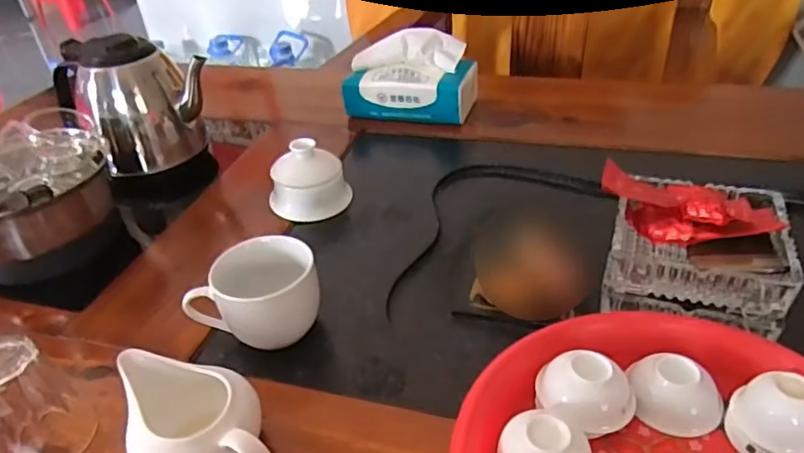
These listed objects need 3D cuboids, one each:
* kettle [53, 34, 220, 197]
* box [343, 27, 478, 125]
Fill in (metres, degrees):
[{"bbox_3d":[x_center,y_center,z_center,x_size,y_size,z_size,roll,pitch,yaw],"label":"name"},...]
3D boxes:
[{"bbox_3d":[-0.308,-0.128,0.691,0.159,0.176,0.121,26,47,38],"label":"kettle"},{"bbox_3d":[0.009,-0.192,0.753,0.160,0.089,0.078,6,37,19],"label":"box"}]

